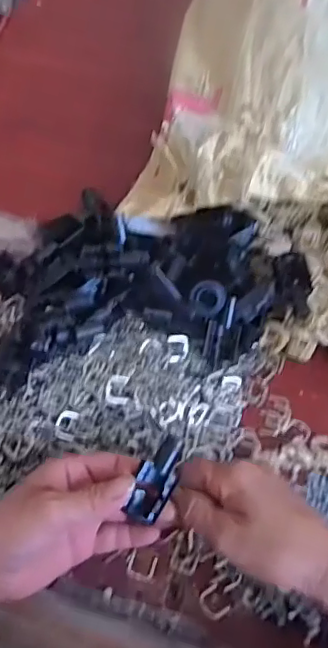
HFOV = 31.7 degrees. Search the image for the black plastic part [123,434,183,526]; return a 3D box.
[{"bbox_3d":[-0.003,0.093,0.351,0.022,0.011,0.052,22,84,13],"label":"black plastic part"}]

